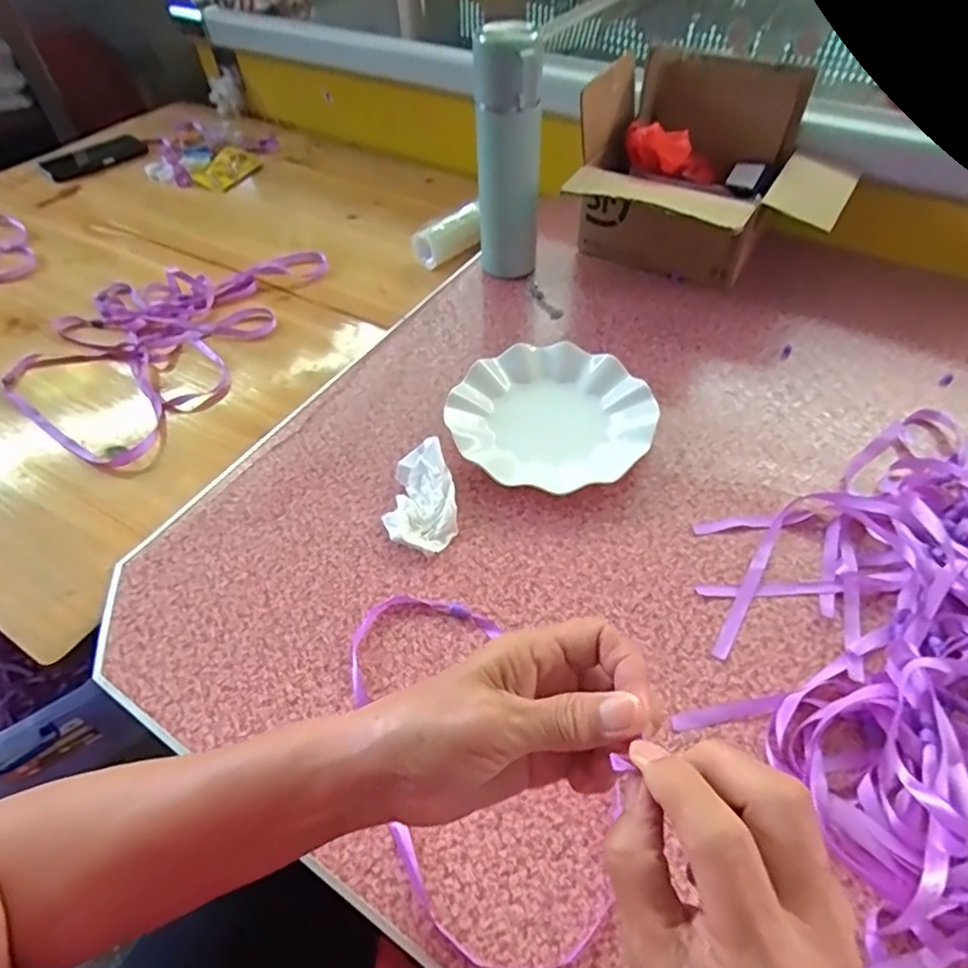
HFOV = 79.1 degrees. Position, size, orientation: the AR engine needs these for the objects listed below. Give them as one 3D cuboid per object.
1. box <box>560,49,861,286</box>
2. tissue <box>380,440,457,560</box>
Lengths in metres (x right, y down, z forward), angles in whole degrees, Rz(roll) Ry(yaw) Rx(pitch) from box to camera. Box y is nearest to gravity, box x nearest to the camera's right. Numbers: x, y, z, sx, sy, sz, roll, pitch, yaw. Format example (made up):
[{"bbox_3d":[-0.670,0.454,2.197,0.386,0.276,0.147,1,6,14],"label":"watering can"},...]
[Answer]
[{"bbox_3d":[0.247,-0.332,0.664,0.276,0.181,0.229,19,55,16],"label":"box"},{"bbox_3d":[-0.054,0.010,0.498,0.057,0.028,0.098,-3,52,0],"label":"tissue"}]

